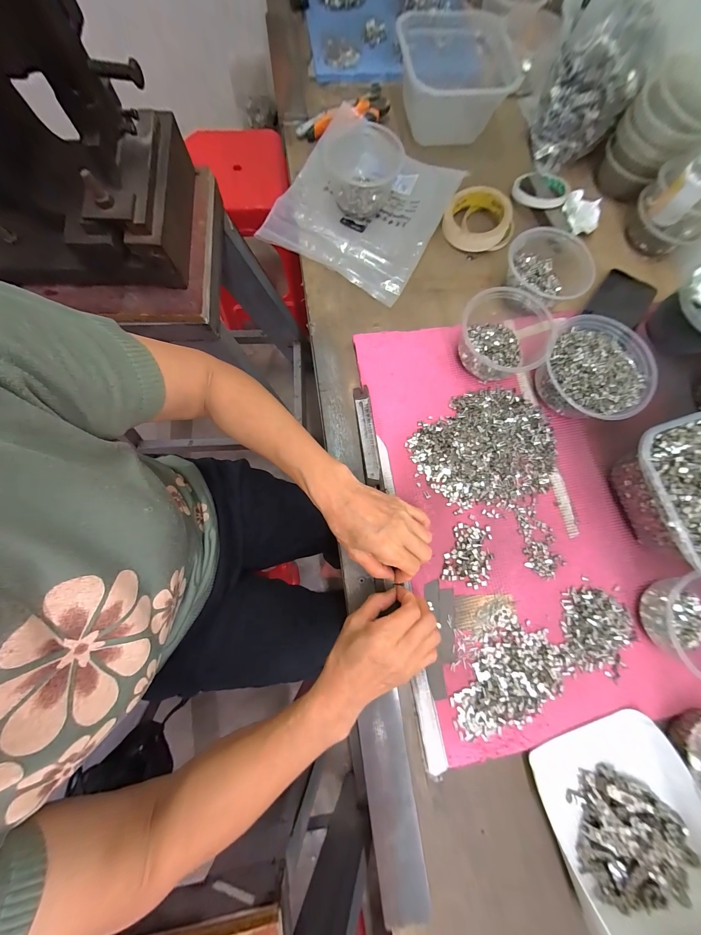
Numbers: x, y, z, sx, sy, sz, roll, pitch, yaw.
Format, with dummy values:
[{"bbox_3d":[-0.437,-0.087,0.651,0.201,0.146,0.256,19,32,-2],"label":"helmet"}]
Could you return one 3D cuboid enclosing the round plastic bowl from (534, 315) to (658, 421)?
[{"bbox_3d":[0.313,-0.122,0.385,0.127,0.057,0.129,0,79,-1],"label":"round plastic bowl"}]

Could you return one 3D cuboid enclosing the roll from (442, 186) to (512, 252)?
[{"bbox_3d":[0.197,-0.393,0.467,0.095,0.037,0.101,0,79,-1],"label":"roll"}]

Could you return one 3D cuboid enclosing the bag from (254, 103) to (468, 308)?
[{"bbox_3d":[0.020,-0.413,0.455,0.234,0.051,0.251,29,79,5],"label":"bag"}]

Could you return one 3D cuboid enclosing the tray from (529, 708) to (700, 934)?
[{"bbox_3d":[0.285,0.366,0.274,0.156,0.082,0.179,-18,80,-5],"label":"tray"}]

